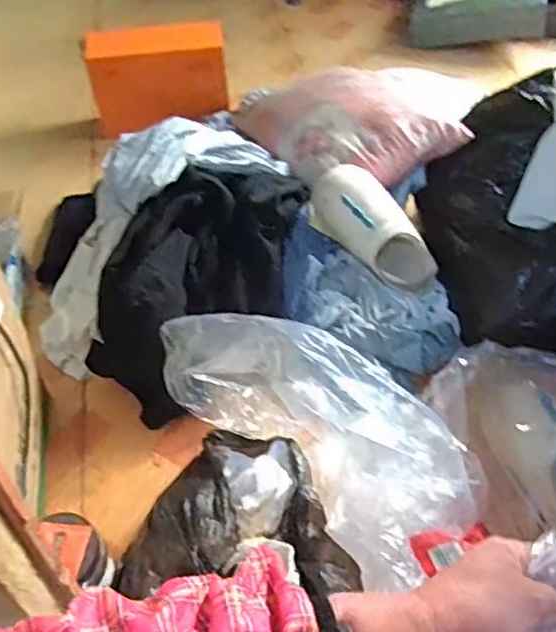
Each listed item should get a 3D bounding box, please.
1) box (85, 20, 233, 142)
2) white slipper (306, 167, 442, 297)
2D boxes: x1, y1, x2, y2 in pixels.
[{"bbox_3d":[-0.286,-0.584,1.520,0.326,0.193,0.135,-13,48,-11],"label":"box"},{"bbox_3d":[0.170,-0.142,1.095,0.267,0.127,0.081,43,53,-8],"label":"white slipper"}]

